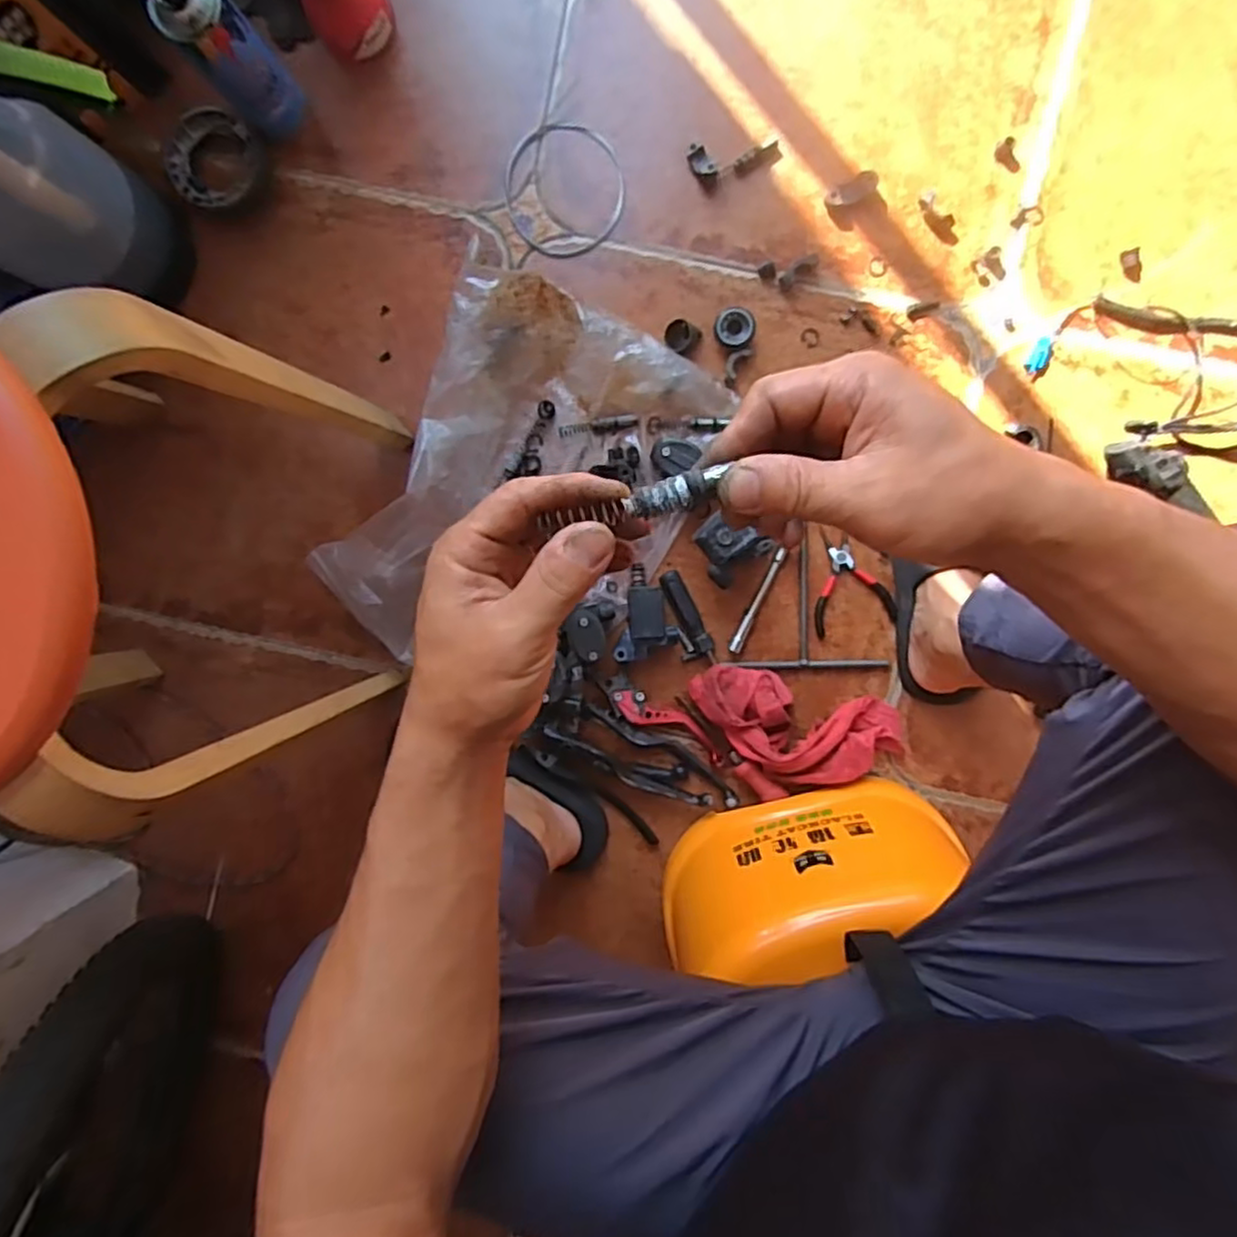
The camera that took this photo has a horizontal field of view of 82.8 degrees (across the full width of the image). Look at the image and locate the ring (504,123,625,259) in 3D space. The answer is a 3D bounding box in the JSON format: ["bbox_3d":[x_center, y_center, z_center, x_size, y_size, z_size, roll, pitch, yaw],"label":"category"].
[{"bbox_3d":[-0.056,-0.445,0.728,0.124,0.004,0.129,1,97,5],"label":"ring"}]

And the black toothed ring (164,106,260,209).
[{"bbox_3d":[-0.425,-0.478,0.734,0.085,0.033,0.093,1,97,5],"label":"black toothed ring"}]

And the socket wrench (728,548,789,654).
[{"bbox_3d":[0.151,-0.019,0.758,0.014,0.016,0.123,26,98,2],"label":"socket wrench"}]

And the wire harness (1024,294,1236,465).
[{"bbox_3d":[0.549,-0.240,0.702,0.260,0.030,0.138,9,97,4],"label":"wire harness"}]

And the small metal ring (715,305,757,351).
[{"bbox_3d":[0.122,-0.300,0.728,0.043,0.024,0.042,1,97,5],"label":"small metal ring"}]

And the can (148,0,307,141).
[{"bbox_3d":[-0.355,-0.522,0.657,0.060,0.162,0.057,1,97,5],"label":"can"}]

